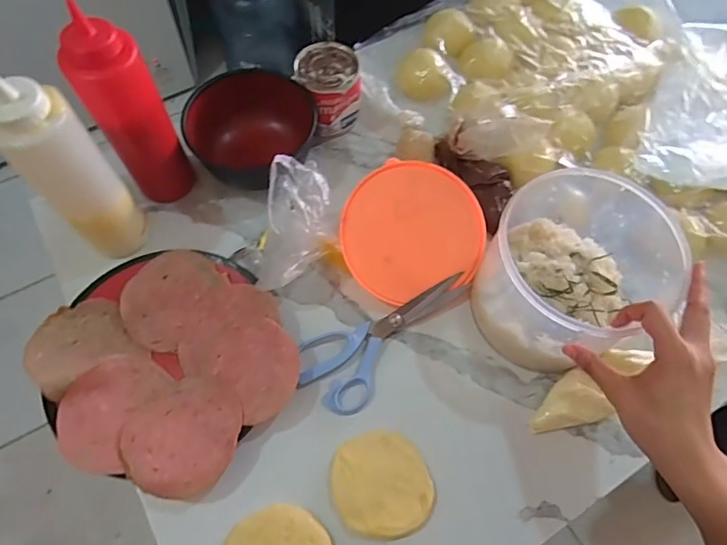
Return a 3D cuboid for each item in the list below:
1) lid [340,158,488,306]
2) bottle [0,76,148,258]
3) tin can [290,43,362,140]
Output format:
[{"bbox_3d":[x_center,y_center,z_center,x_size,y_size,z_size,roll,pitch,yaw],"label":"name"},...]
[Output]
[{"bbox_3d":[0.052,-0.046,0.513,0.147,0.012,0.138,-16,92,-7],"label":"lid"},{"bbox_3d":[-0.261,-0.087,0.448,0.053,0.200,0.063,12,63,4],"label":"bottle"},{"bbox_3d":[-0.040,-0.215,0.585,0.074,0.084,0.069,1,63,-1],"label":"tin can"}]

